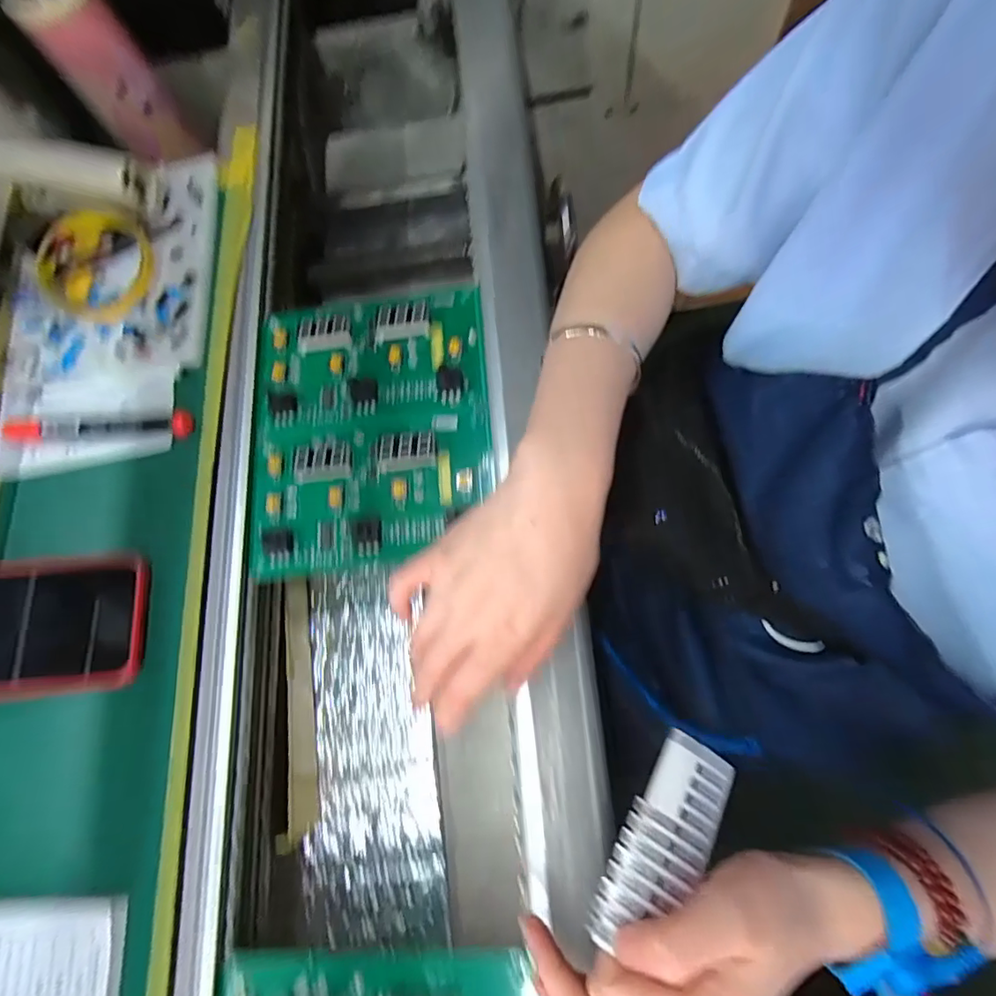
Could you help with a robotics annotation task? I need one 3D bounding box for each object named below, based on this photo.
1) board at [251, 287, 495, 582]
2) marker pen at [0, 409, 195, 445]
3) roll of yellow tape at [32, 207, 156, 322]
[{"bbox_3d":[-0.089,-0.052,0.361,0.165,0.022,0.194,-7,73,4],"label":"board"},{"bbox_3d":[-0.286,-0.051,0.368,0.145,0.017,0.018,-1,73,6],"label":"marker pen"},{"bbox_3d":[-0.309,-0.181,0.398,0.096,0.020,0.081,37,81,15],"label":"roll of yellow tape"}]

